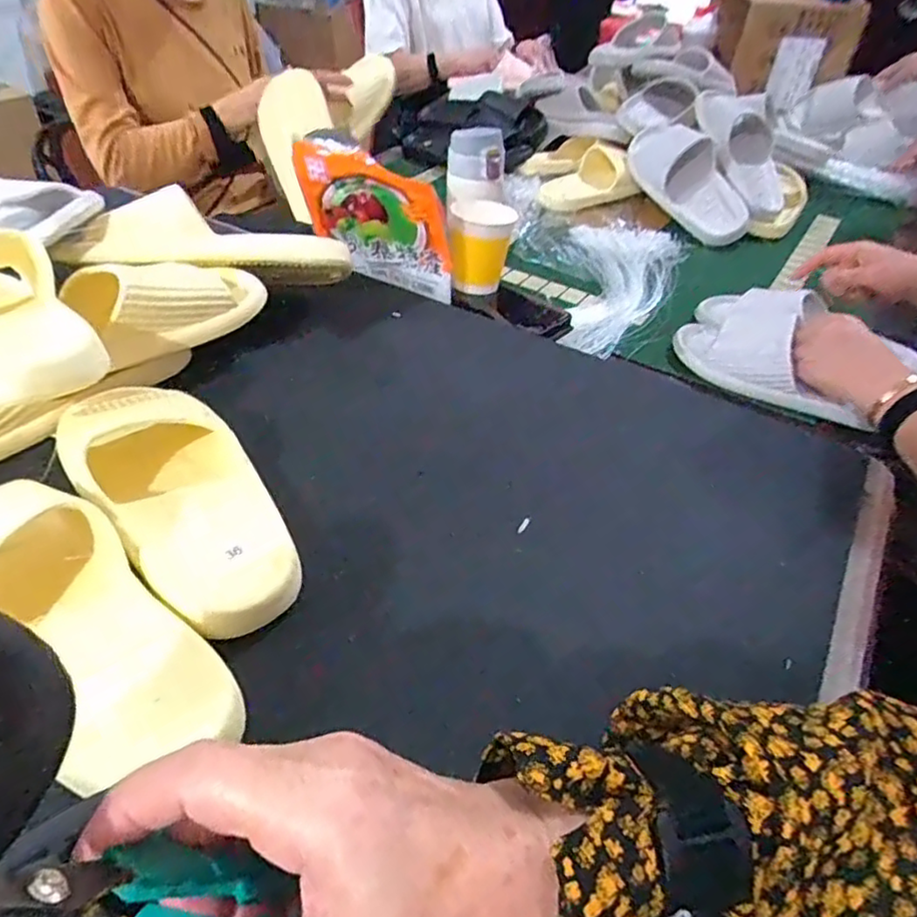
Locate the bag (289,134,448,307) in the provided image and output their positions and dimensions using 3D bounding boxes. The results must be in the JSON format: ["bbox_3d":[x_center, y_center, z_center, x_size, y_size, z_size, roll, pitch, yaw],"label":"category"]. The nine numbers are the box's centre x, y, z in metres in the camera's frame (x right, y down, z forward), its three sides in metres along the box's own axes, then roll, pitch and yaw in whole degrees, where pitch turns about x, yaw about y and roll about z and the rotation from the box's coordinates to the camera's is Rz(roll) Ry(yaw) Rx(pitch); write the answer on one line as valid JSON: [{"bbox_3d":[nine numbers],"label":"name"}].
[{"bbox_3d":[-0.084,-0.254,0.678,0.174,0.157,0.040,21,60,21],"label":"bag"}]

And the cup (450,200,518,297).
[{"bbox_3d":[0.026,-0.242,0.722,0.069,0.086,0.081,0,42,-5],"label":"cup"}]

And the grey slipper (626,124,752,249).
[{"bbox_3d":[0.407,-0.506,1.127,0.092,0.119,0.294,-24,72,-27],"label":"grey slipper"}]

